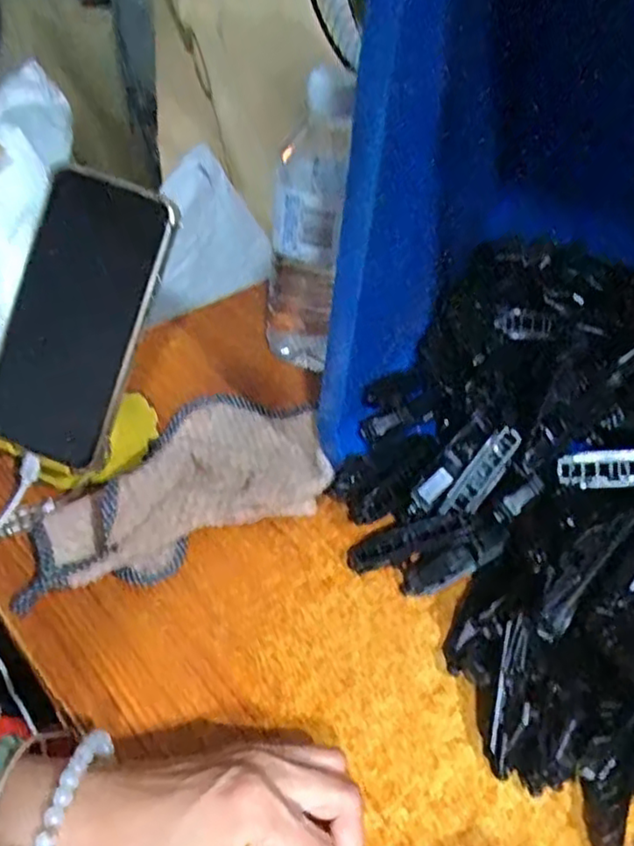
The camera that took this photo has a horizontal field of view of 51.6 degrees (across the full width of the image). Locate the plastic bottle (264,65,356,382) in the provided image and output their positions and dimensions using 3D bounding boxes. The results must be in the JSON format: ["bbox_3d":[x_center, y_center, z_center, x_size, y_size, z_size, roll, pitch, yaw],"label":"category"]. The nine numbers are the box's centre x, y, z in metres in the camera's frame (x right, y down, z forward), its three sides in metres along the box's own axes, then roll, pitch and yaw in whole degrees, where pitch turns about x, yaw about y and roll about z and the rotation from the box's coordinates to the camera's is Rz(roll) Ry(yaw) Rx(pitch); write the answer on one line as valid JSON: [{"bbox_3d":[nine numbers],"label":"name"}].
[{"bbox_3d":[-0.006,-0.131,0.479,0.054,0.214,0.051,2,46,-5],"label":"plastic bottle"}]

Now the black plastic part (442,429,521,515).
[{"bbox_3d":[0.103,0.032,0.413,0.021,0.012,0.066,39,88,-10],"label":"black plastic part"}]

